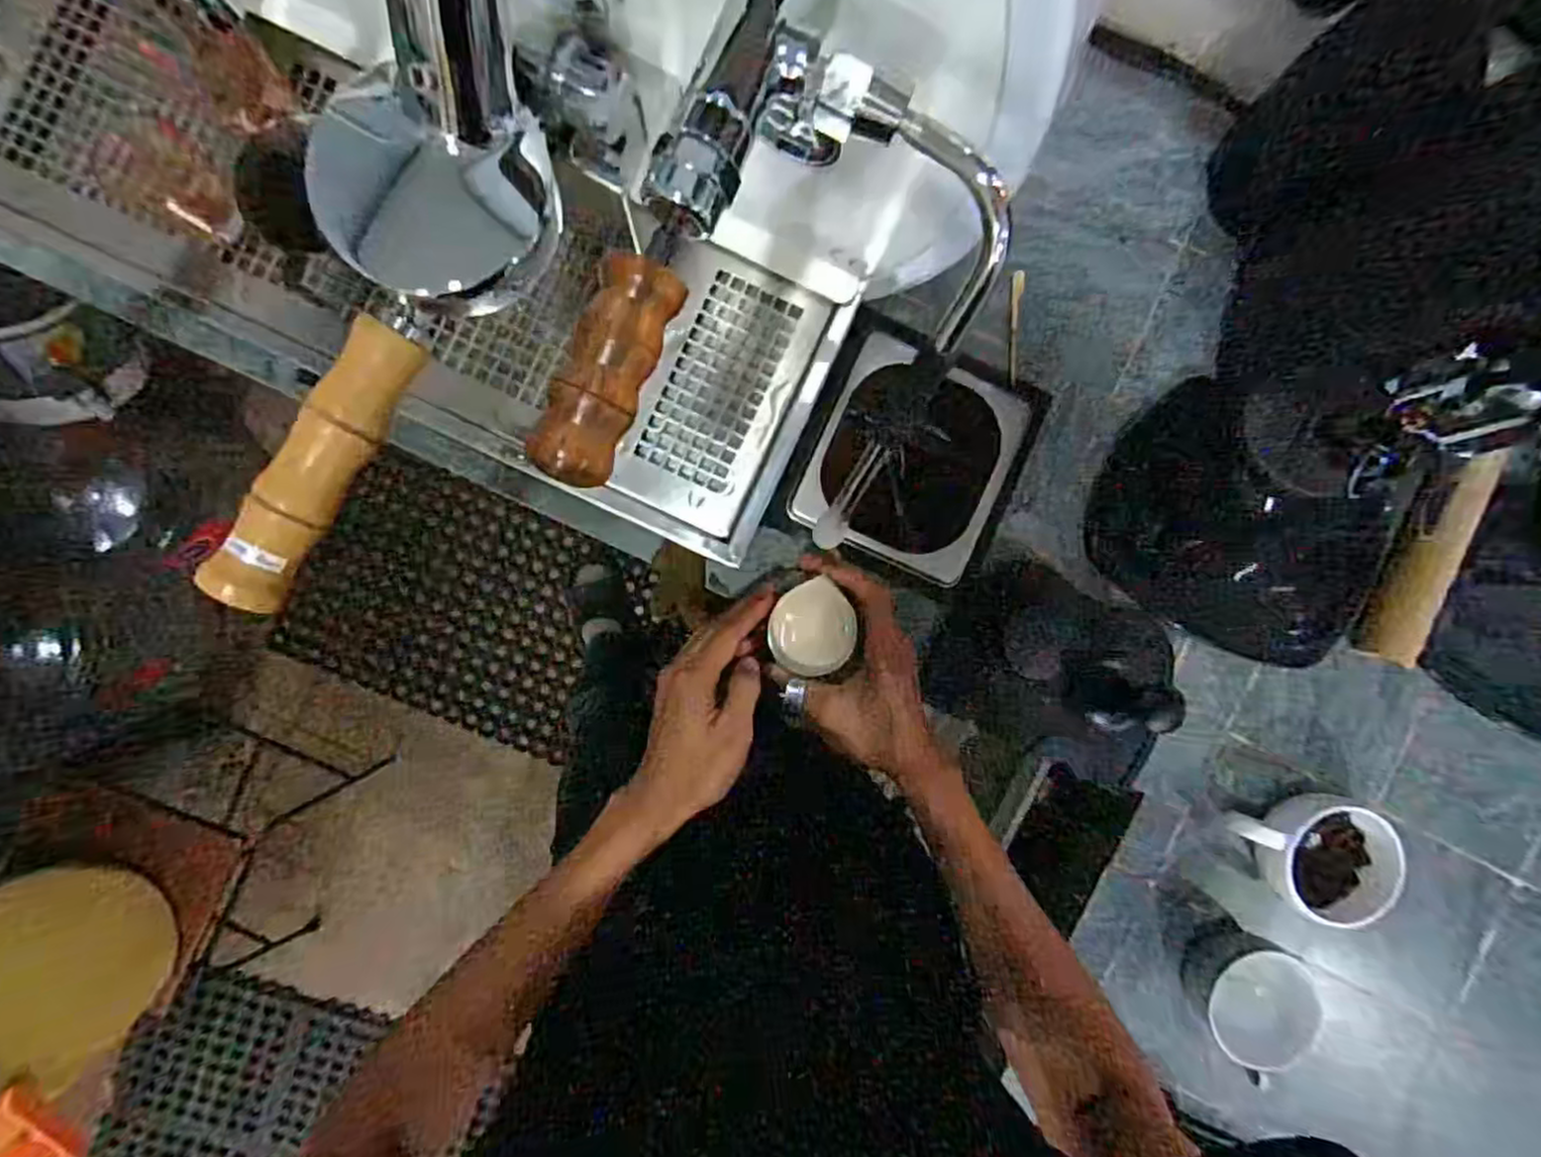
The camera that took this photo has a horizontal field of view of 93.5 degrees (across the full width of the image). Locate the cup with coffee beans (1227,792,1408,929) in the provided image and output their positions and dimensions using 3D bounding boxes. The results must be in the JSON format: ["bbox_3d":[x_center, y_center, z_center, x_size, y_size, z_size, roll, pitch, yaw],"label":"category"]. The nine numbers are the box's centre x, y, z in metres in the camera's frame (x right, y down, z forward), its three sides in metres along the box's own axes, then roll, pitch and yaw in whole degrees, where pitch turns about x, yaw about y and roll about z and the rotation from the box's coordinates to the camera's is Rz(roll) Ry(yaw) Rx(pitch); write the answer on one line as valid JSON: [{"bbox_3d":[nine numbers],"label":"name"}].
[{"bbox_3d":[0.467,0.235,0.622,0.128,0.054,0.104,23,90,-3],"label":"cup with coffee beans"}]

